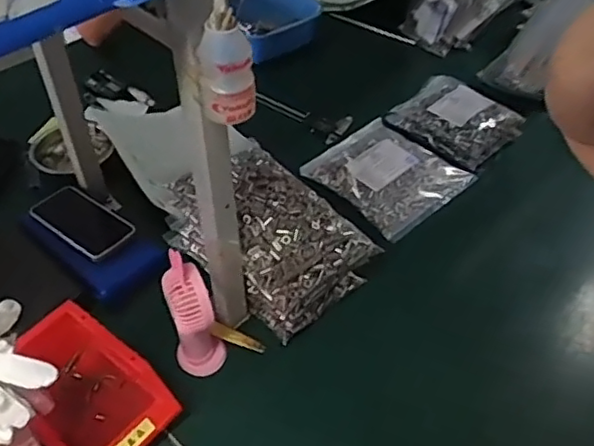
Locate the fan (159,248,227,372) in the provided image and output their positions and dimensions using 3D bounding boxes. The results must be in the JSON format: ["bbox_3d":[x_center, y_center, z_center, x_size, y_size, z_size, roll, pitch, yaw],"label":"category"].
[{"bbox_3d":[-0.121,0.110,0.724,0.057,0.145,0.072,-14,48,-11],"label":"fan"}]

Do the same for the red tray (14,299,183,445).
[{"bbox_3d":[-0.239,0.190,0.701,0.191,0.074,0.122,33,56,29],"label":"red tray"}]

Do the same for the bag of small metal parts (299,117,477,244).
[{"bbox_3d":[0.142,-0.082,0.975,0.176,0.035,0.206,-30,52,-24],"label":"bag of small metal parts"}]

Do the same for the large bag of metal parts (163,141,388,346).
[{"bbox_3d":[-0.039,0.020,0.812,0.148,0.132,0.230,-36,55,-28],"label":"large bag of metal parts"}]

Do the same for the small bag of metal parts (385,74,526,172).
[{"bbox_3d":[0.258,-0.176,1.024,0.123,0.052,0.175,-32,53,-25],"label":"small bag of metal parts"}]

